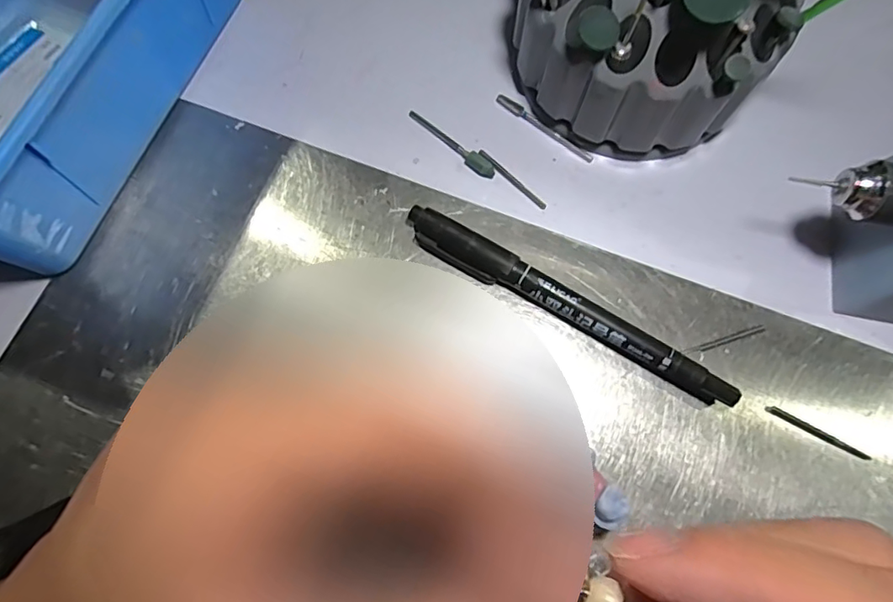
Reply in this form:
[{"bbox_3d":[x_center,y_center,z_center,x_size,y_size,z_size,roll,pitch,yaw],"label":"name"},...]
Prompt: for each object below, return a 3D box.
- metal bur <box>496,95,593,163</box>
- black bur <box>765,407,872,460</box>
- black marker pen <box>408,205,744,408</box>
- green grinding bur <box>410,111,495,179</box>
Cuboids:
[{"bbox_3d":[0.043,-0.075,0.234,0.049,0.004,0.004,36,75,9],"label":"metal bur"},{"bbox_3d":[0.136,0.048,0.197,0.038,0.004,0.004,29,74,7],"label":"black bur"},{"bbox_3d":[0.044,0.002,0.205,0.135,0.012,0.013,30,74,7],"label":"black marker pen"},{"bbox_3d":[0.002,-0.068,0.230,0.046,0.006,0.006,44,77,11],"label":"green grinding bur"}]

